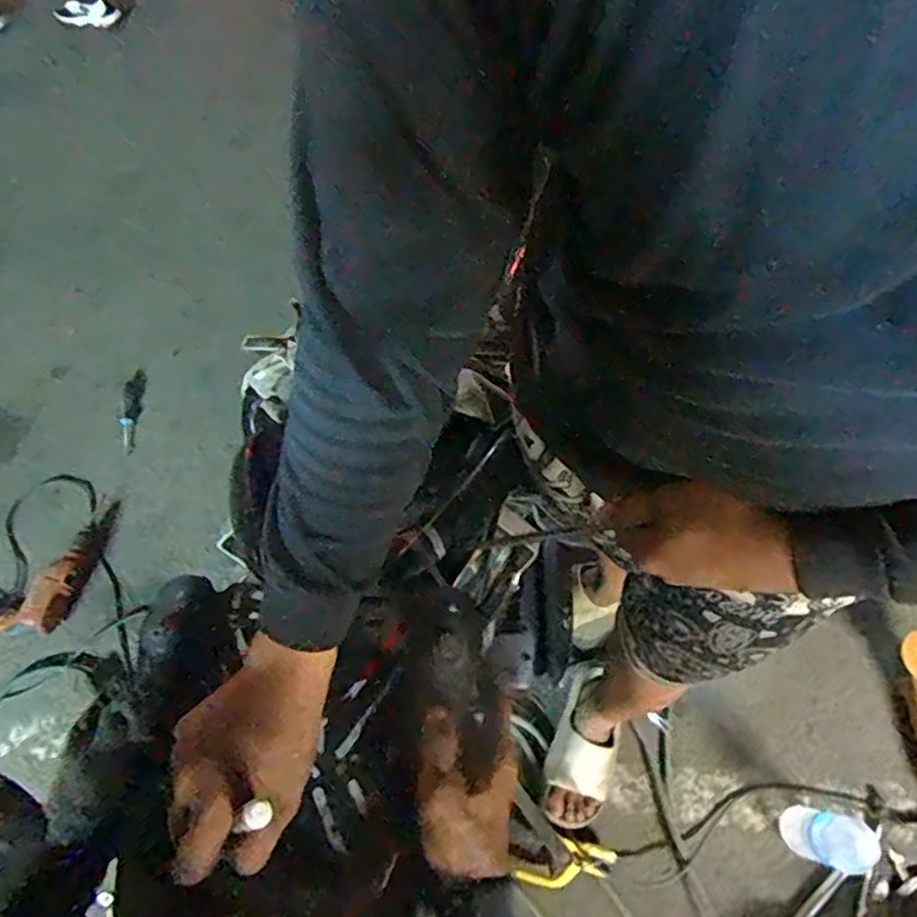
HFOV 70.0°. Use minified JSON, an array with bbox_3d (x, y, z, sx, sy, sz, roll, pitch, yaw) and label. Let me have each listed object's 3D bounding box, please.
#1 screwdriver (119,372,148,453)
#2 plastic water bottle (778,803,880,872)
[{"bbox_3d":[-0.840,-0.120,1.682,0.046,0.028,0.260,-8,62,0],"label":"screwdriver"},{"bbox_3d":[0.605,0.627,1.088,0.085,0.182,0.082,-1,64,3],"label":"plastic water bottle"}]

